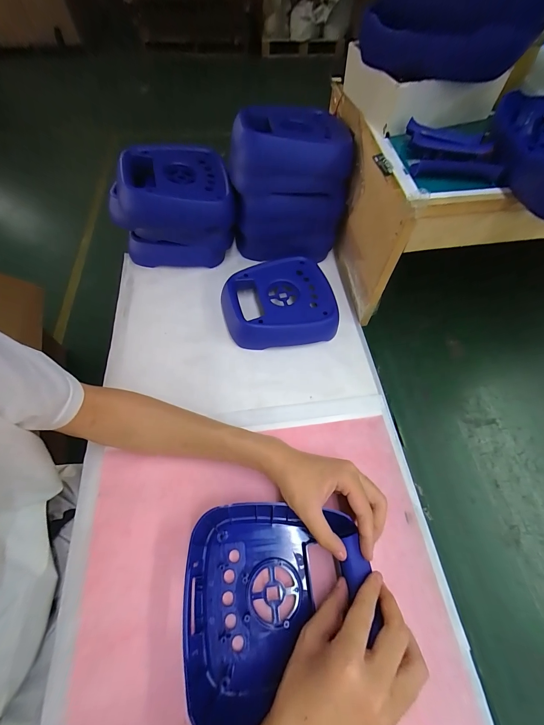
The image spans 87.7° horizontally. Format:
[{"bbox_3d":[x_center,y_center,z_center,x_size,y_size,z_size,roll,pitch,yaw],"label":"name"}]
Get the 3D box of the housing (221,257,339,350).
[{"bbox_3d":[0.008,-0.097,0.454,0.173,0.045,0.148,-9,62,-5],"label":"housing"}]

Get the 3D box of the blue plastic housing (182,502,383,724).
[{"bbox_3d":[0.002,0.233,0.279,0.173,0.038,0.167,-4,62,-2],"label":"blue plastic housing"}]

